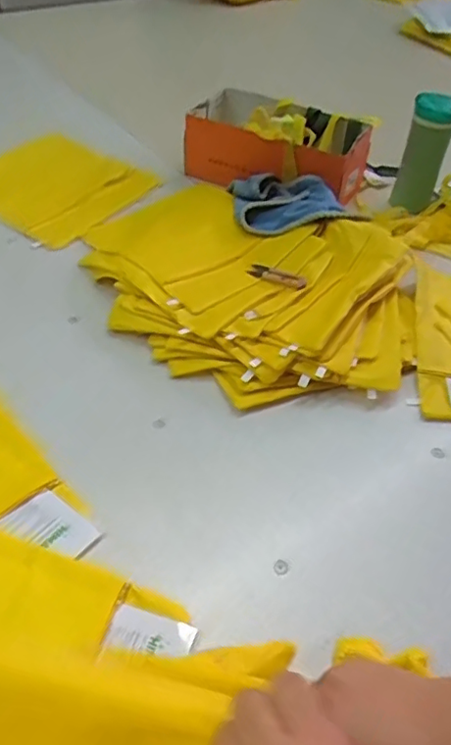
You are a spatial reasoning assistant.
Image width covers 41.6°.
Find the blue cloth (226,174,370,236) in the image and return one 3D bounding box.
[{"bbox_3d":[0.103,-0.267,0.960,0.172,0.060,0.194,-12,48,-15],"label":"blue cloth"}]

